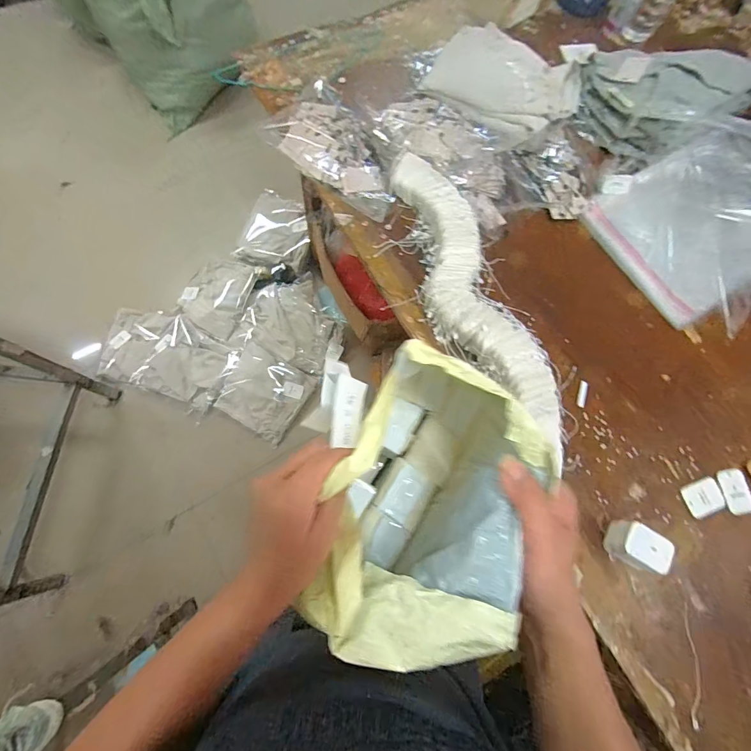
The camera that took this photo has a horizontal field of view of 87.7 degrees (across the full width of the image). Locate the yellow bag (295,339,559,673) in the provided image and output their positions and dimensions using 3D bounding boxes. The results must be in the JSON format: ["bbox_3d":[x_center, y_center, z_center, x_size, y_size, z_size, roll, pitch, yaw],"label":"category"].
[{"bbox_3d":[0.035,0.094,0.324,0.144,0.140,0.223,17,75,3],"label":"yellow bag"}]

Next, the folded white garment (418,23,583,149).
[{"bbox_3d":[0.272,-0.636,0.835,0.320,0.039,0.283,38,75,11],"label":"folded white garment"}]

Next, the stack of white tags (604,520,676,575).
[{"bbox_3d":[0.408,0.266,0.608,0.074,0.058,0.057,31,74,4],"label":"stack of white tags"}]

